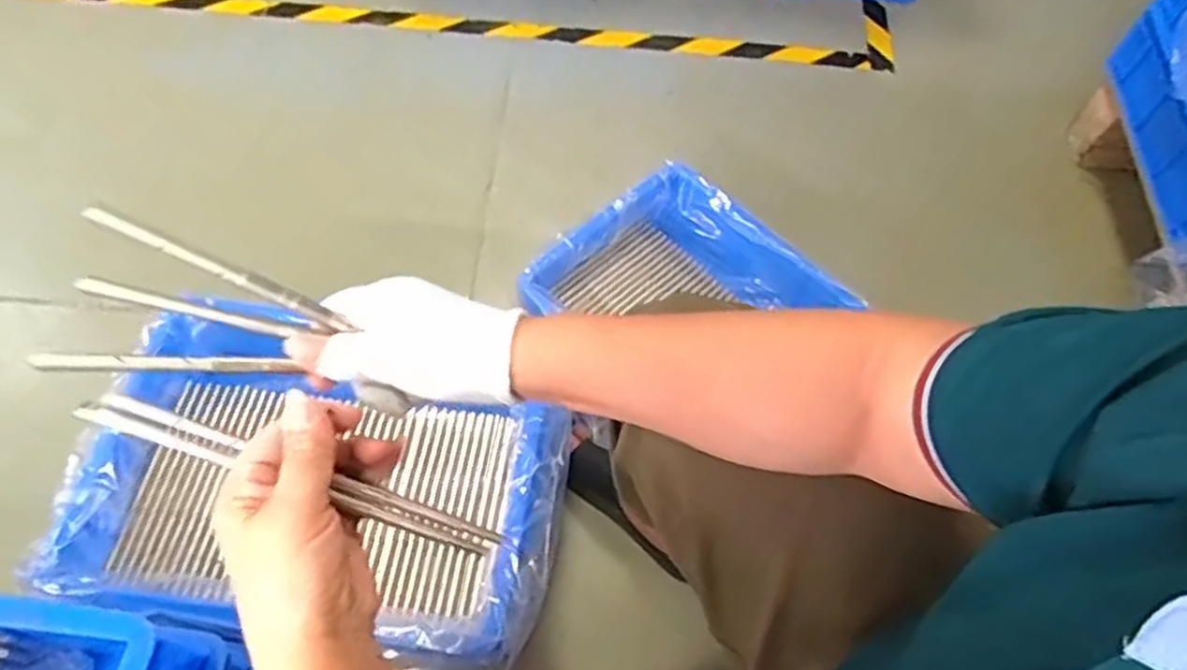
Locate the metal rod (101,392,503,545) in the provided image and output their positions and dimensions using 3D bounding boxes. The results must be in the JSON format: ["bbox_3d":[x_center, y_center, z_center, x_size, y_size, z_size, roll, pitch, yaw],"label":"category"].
[{"bbox_3d":[-0.146,0.074,0.389,0.211,0.005,0.008,25,60,-16],"label":"metal rod"}]

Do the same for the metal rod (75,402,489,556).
[{"bbox_3d":[-0.154,0.077,0.382,0.210,0.008,0.008,25,60,-16],"label":"metal rod"}]

